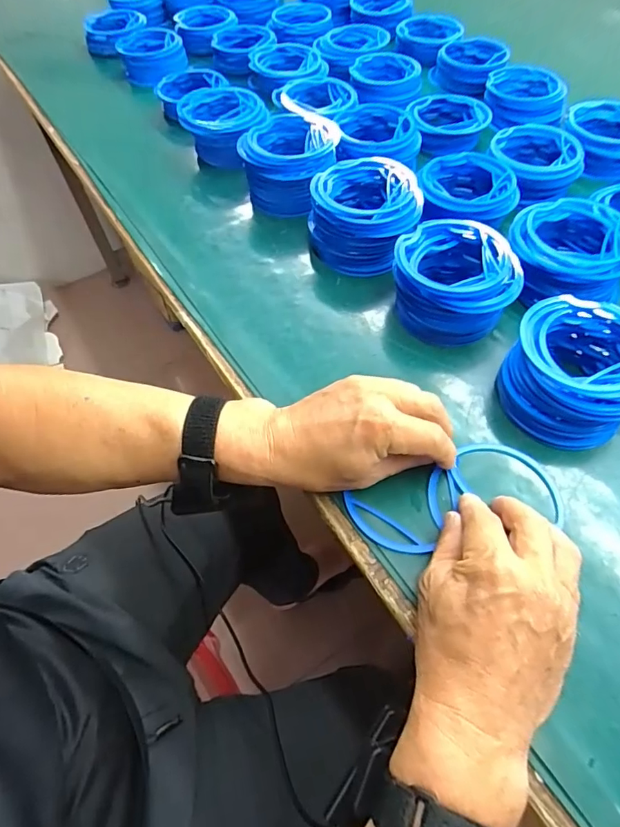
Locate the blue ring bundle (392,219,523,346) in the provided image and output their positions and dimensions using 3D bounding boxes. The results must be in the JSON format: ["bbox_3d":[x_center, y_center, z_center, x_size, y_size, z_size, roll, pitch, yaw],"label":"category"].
[{"bbox_3d":[0.127,-0.119,0.432,0.106,0.055,0.105,5,57,6],"label":"blue ring bundle"}]

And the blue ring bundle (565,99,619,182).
[{"bbox_3d":[0.354,-0.329,0.572,0.096,0.043,0.104,10,58,9],"label":"blue ring bundle"}]

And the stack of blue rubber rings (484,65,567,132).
[{"bbox_3d":[0.280,-0.414,0.628,0.095,0.040,0.102,-7,57,-2],"label":"stack of blue rubber rings"}]

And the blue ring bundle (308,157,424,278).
[{"bbox_3d":[0.053,-0.202,0.490,0.111,0.063,0.104,1,57,4],"label":"blue ring bundle"}]

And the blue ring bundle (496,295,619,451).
[{"bbox_3d":[0.207,-0.033,0.374,0.101,0.061,0.101,-1,57,2],"label":"blue ring bundle"}]

